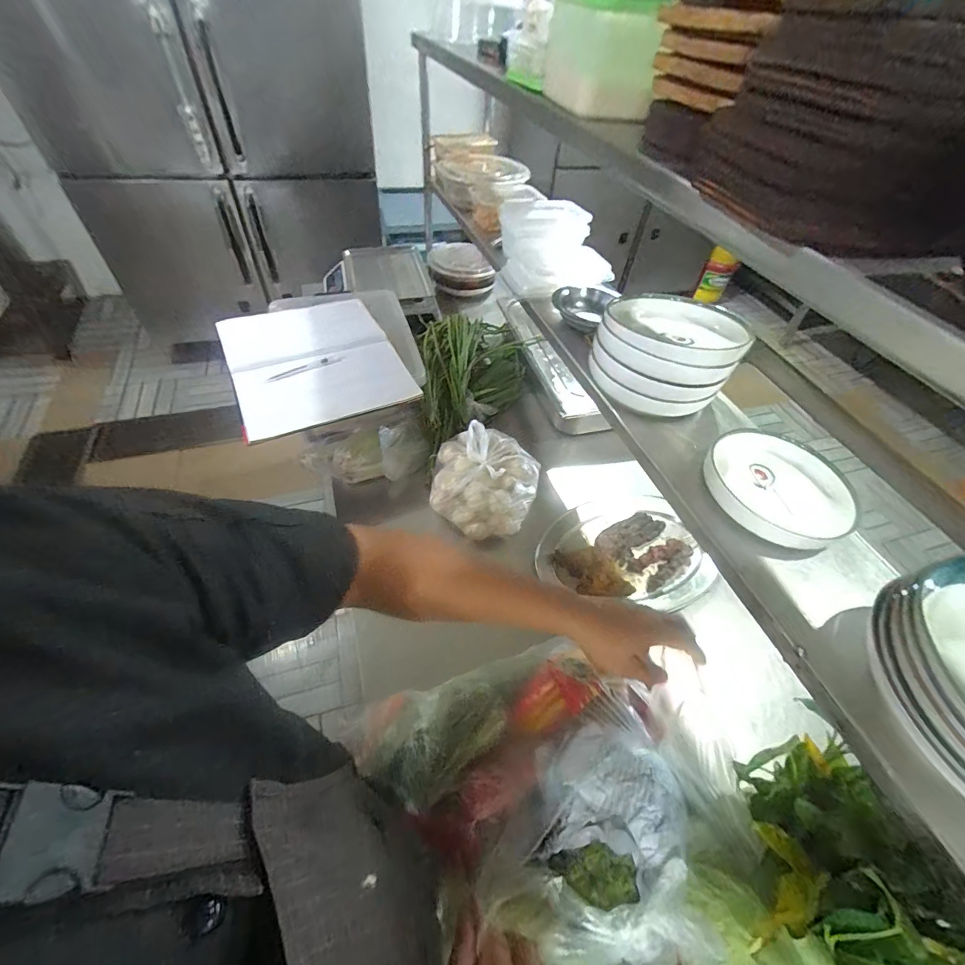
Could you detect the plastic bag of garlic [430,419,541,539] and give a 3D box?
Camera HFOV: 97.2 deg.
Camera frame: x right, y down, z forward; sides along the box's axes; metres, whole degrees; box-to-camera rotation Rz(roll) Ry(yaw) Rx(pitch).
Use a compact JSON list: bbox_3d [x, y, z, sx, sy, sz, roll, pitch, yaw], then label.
[{"bbox_3d":[0.004,-0.007,0.876,0.214,0.106,0.206,10,51,3],"label":"plastic bag of garlic"}]

